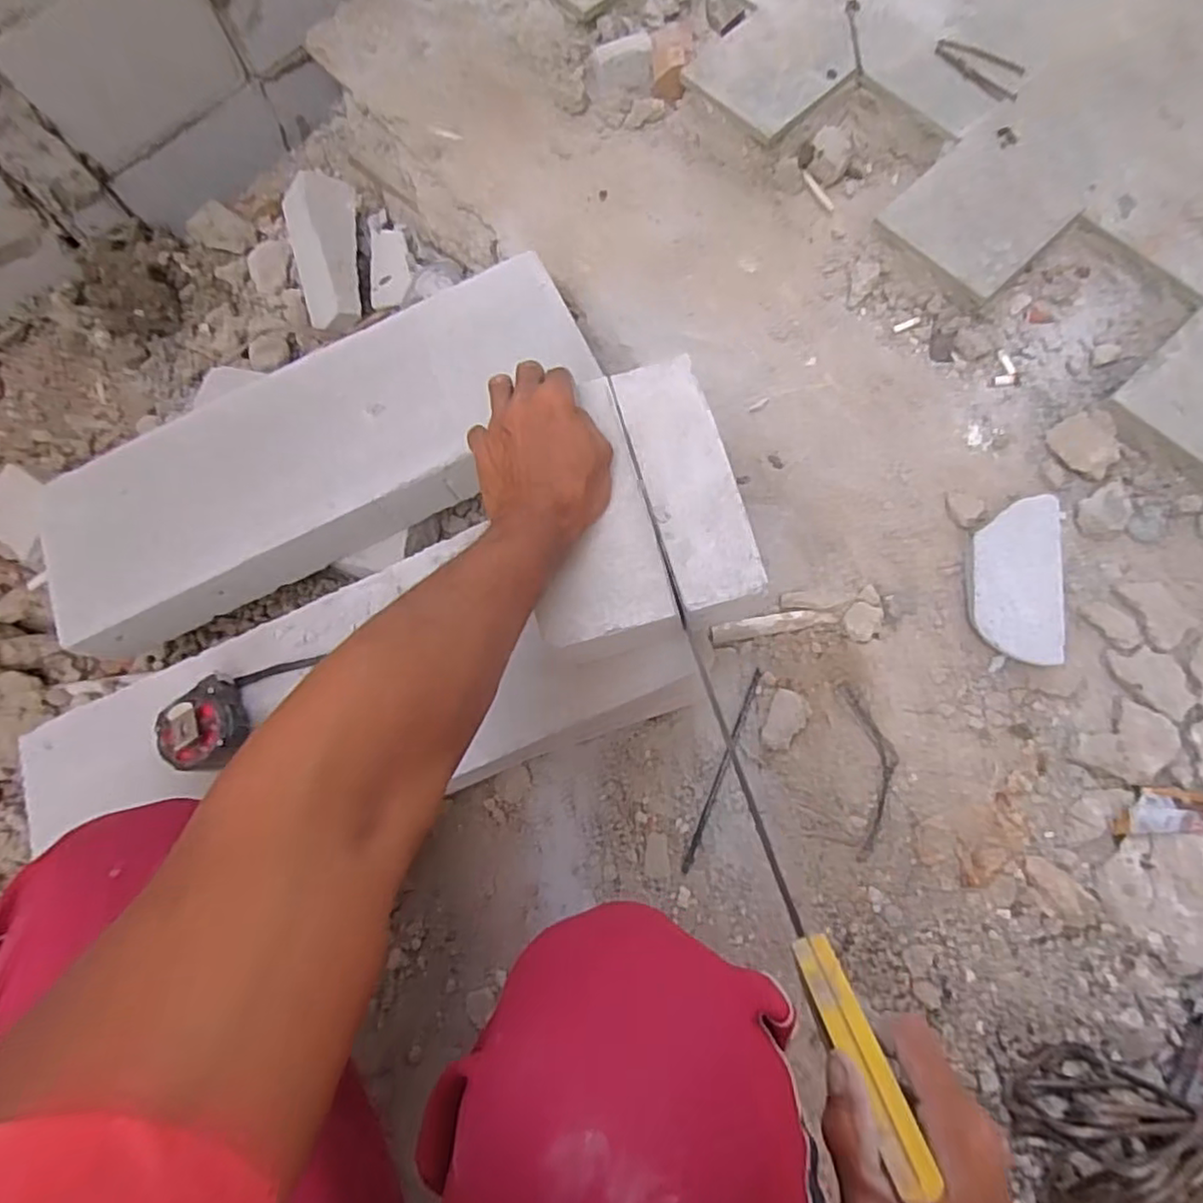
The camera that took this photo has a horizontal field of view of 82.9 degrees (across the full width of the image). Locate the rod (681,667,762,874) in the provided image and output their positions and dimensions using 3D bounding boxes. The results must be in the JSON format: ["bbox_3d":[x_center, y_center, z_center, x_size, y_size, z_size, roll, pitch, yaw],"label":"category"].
[{"bbox_3d":[0.117,0.159,0.653,0.009,0.011,0.201,23,80,3],"label":"rod"}]

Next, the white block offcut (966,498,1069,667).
[{"bbox_3d":[0.387,-0.021,0.634,0.075,0.022,0.153,0,79,17],"label":"white block offcut"}]

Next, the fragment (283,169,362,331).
[{"bbox_3d":[-0.362,-0.458,0.917,0.069,0.091,0.197,-17,99,-47],"label":"fragment"}]

